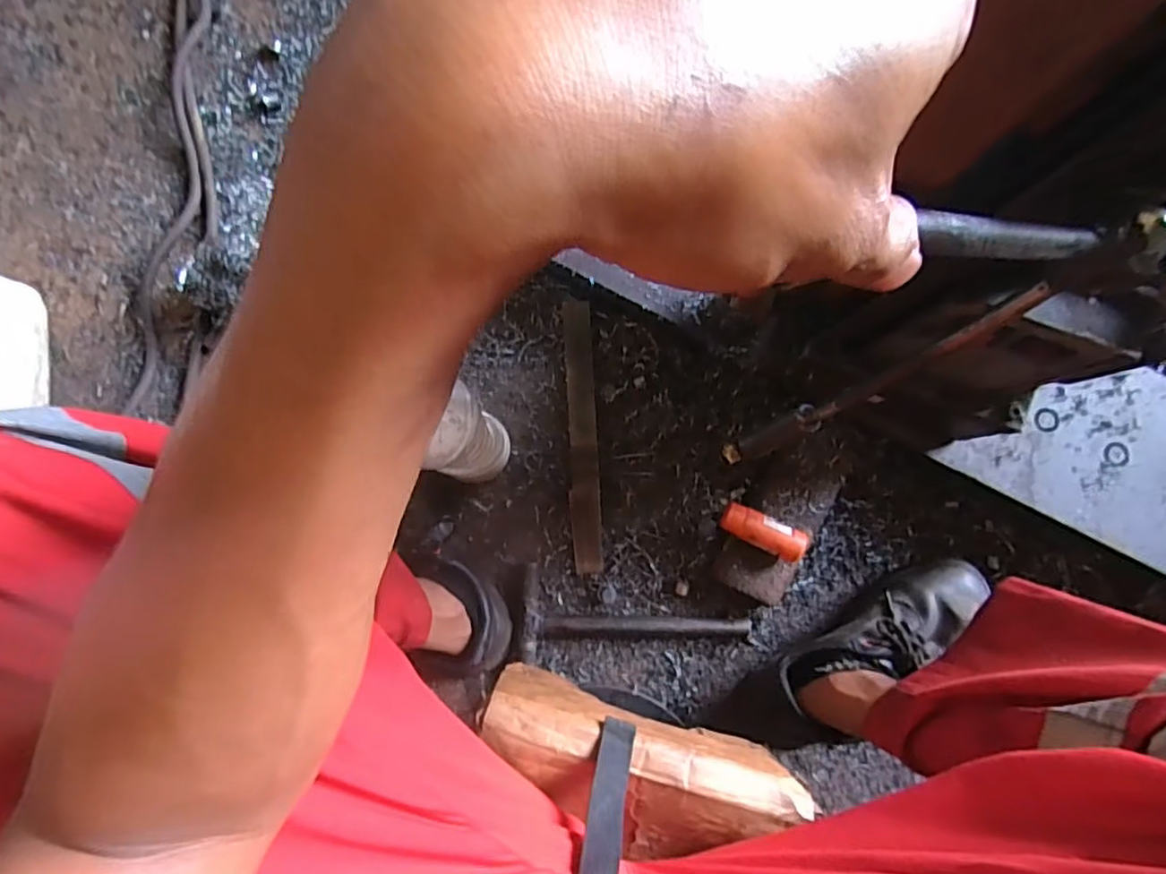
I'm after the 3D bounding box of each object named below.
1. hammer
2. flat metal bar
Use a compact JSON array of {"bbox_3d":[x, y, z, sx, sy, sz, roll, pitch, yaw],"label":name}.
[{"bbox_3d":[0.060,0.206,0.705,0.255,0.029,0.102,2,83,-1],"label":"hammer"},{"bbox_3d":[0.000,-0.001,0.729,0.034,0.006,0.315,-3,83,-2],"label":"flat metal bar"}]

